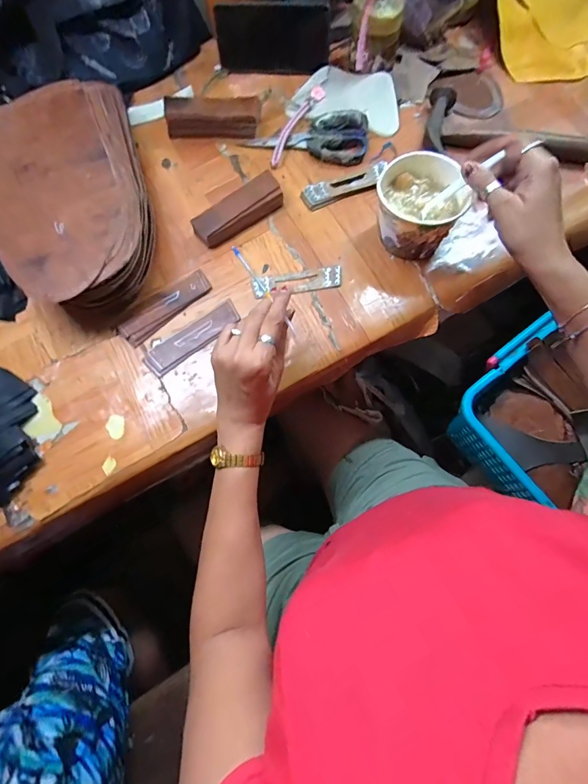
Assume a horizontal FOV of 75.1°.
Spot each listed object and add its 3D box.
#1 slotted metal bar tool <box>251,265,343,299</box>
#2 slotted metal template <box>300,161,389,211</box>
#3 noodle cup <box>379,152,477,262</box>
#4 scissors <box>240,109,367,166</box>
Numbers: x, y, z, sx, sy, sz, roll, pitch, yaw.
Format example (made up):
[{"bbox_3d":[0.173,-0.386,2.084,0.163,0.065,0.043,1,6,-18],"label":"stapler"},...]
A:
[{"bbox_3d":[0.003,-0.135,0.470,0.109,0.004,0.029,-7,75,0],"label":"slotted metal bar tool"},{"bbox_3d":[0.069,-0.273,0.505,0.118,0.008,0.037,-19,69,1],"label":"slotted metal template"},{"bbox_3d":[0.143,-0.212,0.447,0.095,0.076,0.084,39,80,11],"label":"noodle cup"},{"bbox_3d":[0.017,-0.357,0.530,0.173,0.027,0.075,11,76,5],"label":"scissors"}]

